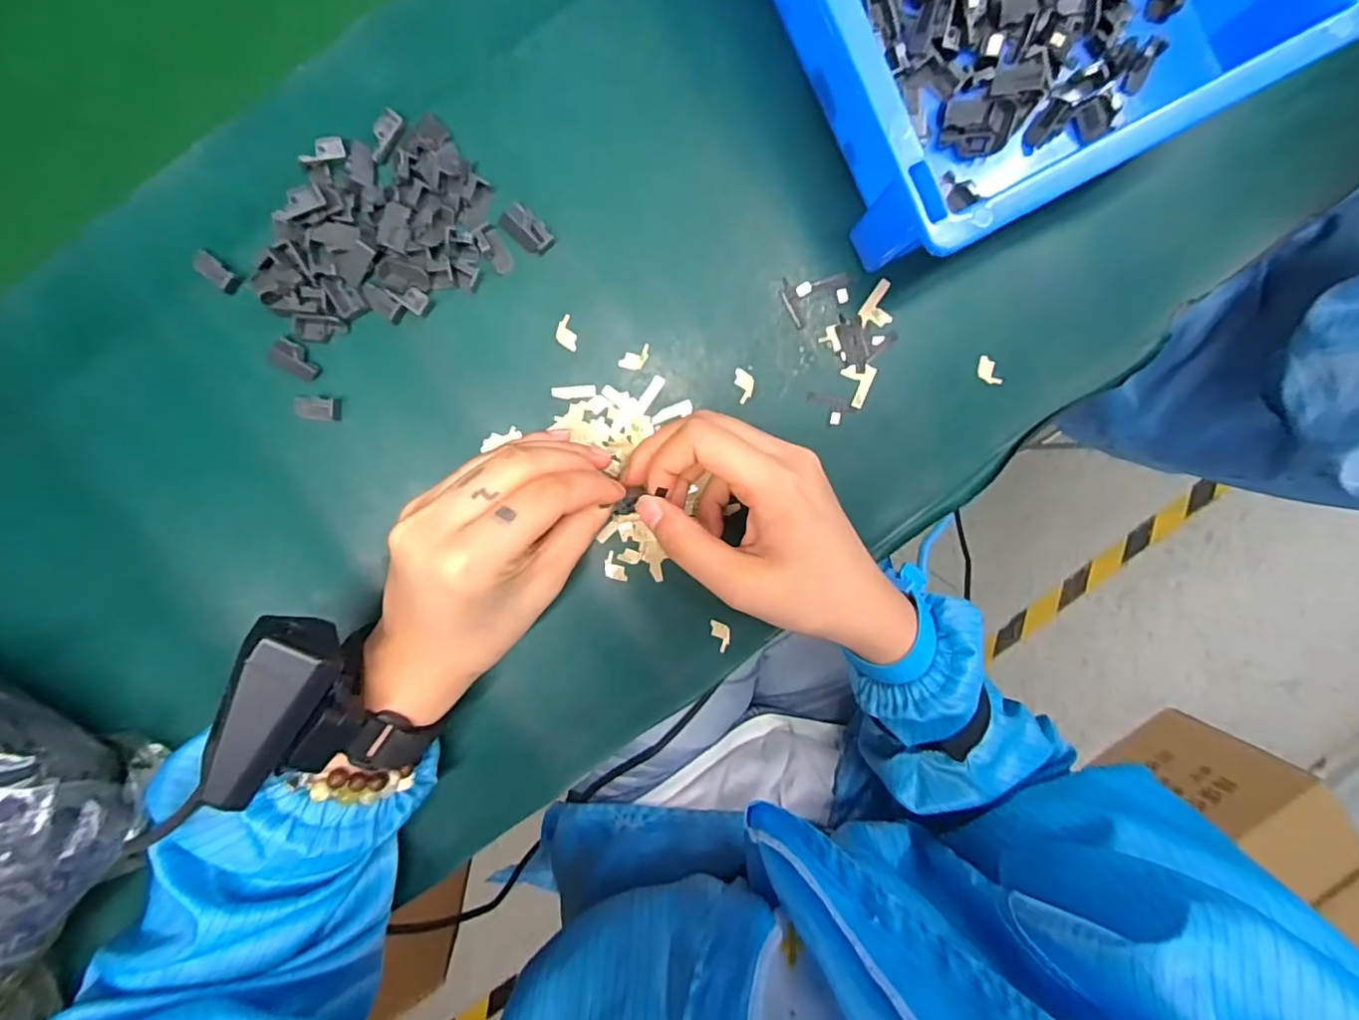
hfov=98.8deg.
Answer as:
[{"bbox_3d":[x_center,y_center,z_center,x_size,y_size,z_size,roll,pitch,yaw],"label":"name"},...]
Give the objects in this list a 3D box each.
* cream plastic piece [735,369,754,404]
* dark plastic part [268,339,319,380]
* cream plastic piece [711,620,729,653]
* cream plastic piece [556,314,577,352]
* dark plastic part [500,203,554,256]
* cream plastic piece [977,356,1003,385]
[{"bbox_3d":[0.034,-0.064,0.302,0.010,0.004,0.017,6,95,-3],"label":"cream plastic piece"},{"bbox_3d":[-0.185,-0.073,0.281,0.021,0.009,0.013,31,93,-5],"label":"dark plastic part"},{"bbox_3d":[0.023,0.068,0.315,0.009,0.004,0.018,-25,96,0],"label":"cream plastic piece"},{"bbox_3d":[-0.056,-0.089,0.290,0.010,0.004,0.017,5,95,-3],"label":"cream plastic piece"},{"bbox_3d":[-0.073,-0.134,0.280,0.025,0.009,0.014,42,92,-5],"label":"dark plastic part"},{"bbox_3d":[0.165,-0.074,0.311,0.009,0.004,0.018,-31,96,0],"label":"cream plastic piece"}]

